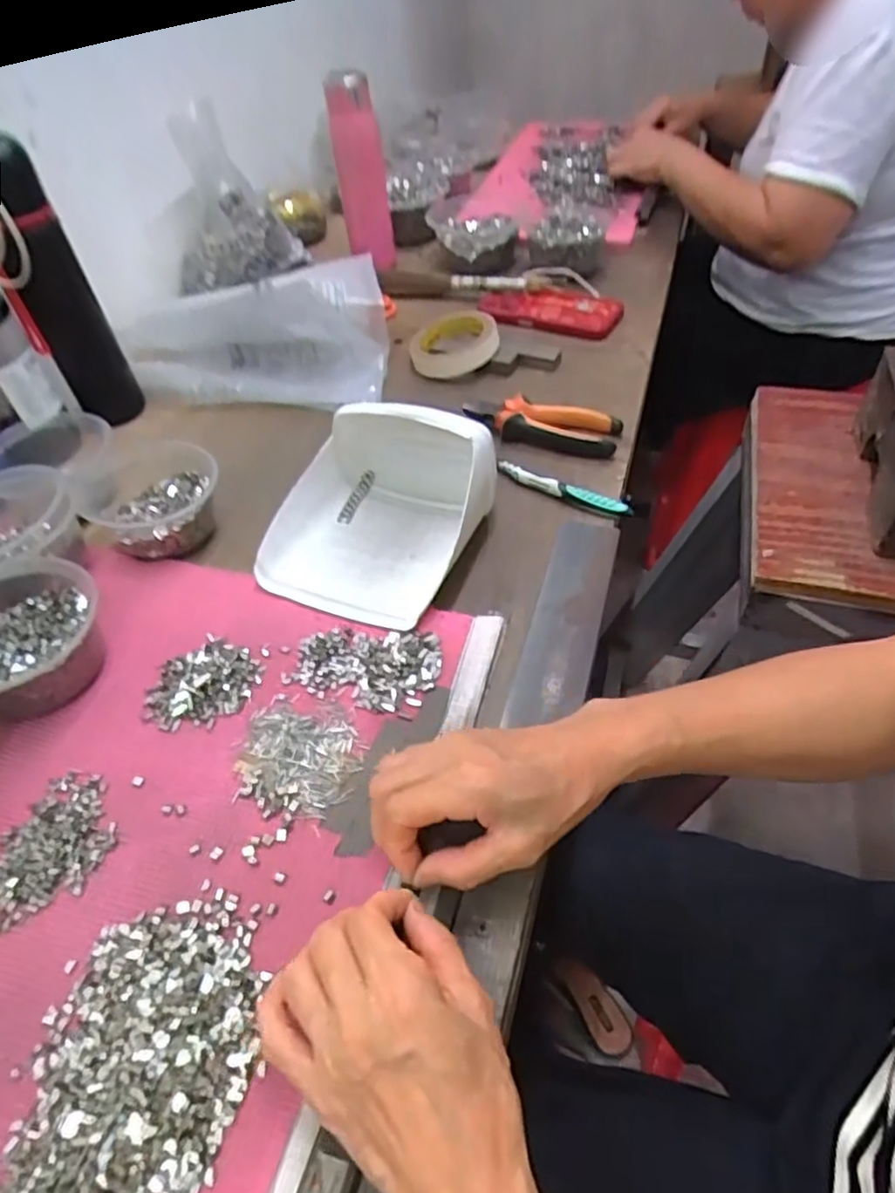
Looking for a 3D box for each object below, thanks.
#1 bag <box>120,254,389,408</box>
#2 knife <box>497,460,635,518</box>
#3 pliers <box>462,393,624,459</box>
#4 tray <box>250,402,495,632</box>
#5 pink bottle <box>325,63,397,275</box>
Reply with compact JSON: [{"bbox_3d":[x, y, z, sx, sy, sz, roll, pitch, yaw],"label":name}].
[{"bbox_3d":[-0.214,-0.308,0.751,0.286,0.098,0.183,0,49,6],"label":"bag"},{"bbox_3d":[0.099,-0.095,0.571,0.127,0.019,0.013,24,55,25],"label":"knife"},{"bbox_3d":[0.086,-0.164,0.625,0.148,0.020,0.048,13,51,17],"label":"pliers"},{"bbox_3d":[-0.058,-0.079,0.522,0.151,0.085,0.175,18,52,21],"label":"tray"},{"bbox_3d":[-0.113,-0.558,0.884,0.071,0.223,0.060,-8,48,-1],"label":"pink bottle"}]

